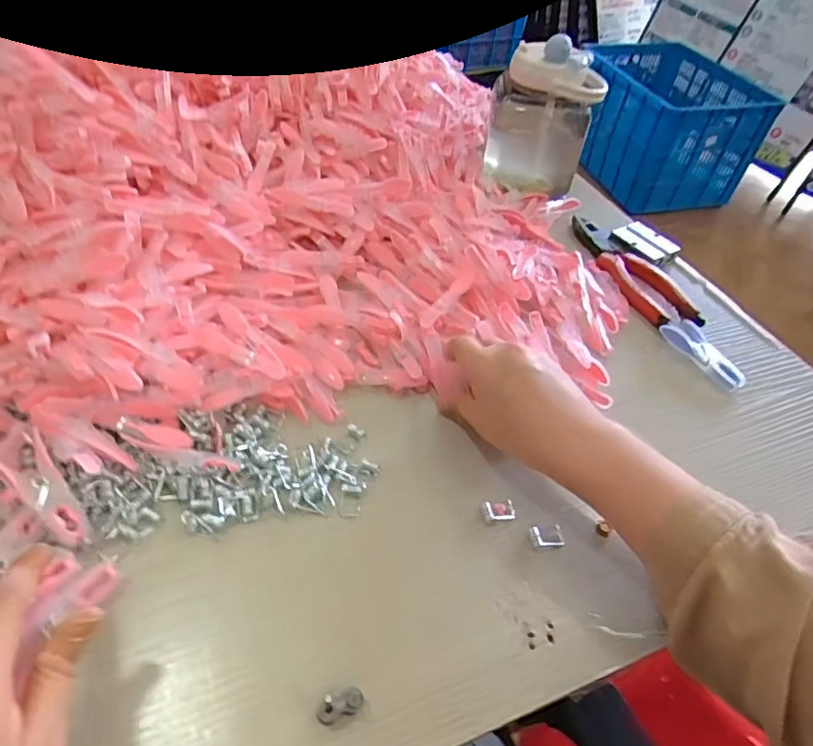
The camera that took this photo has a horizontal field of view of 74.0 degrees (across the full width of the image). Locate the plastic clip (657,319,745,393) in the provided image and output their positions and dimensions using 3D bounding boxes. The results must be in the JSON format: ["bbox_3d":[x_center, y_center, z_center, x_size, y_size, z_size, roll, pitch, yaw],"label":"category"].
[{"bbox_3d":[0.264,-0.017,0.480,0.037,0.013,0.082,-13,50,-16],"label":"plastic clip"}]

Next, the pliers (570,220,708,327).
[{"bbox_3d":[0.233,-0.112,0.571,0.055,0.020,0.187,-12,50,-15],"label":"pliers"}]

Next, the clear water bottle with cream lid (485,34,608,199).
[{"bbox_3d":[0.161,-0.307,0.647,0.114,0.160,0.111,11,48,6],"label":"clear water bottle with cream lid"}]

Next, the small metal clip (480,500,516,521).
[{"bbox_3d":[0.062,0.093,0.365,0.022,0.004,0.014,-3,48,-8],"label":"small metal clip"}]

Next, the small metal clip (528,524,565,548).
[{"bbox_3d":[0.093,0.107,0.354,0.022,0.004,0.014,-2,50,-8],"label":"small metal clip"}]

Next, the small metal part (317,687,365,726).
[{"bbox_3d":[-0.034,0.174,0.281,0.024,0.018,0.012,-11,49,-14],"label":"small metal part"}]

